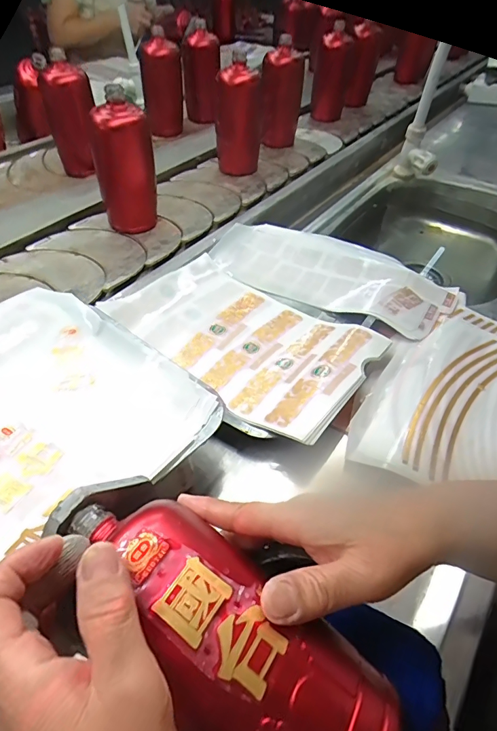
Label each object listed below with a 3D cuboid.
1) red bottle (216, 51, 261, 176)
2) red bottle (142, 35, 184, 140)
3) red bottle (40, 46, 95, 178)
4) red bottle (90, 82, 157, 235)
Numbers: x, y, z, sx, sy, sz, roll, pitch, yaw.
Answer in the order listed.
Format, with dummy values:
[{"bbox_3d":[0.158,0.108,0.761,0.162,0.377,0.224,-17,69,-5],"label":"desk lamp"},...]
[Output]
[{"bbox_3d":[-0.015,-0.459,0.805,0.072,0.183,0.073,-12,49,-13],"label":"red bottle"},{"bbox_3d":[-0.193,-0.626,0.963,0.068,0.178,0.084,-16,50,-16],"label":"red bottle"},{"bbox_3d":[-0.317,-0.448,0.773,0.074,0.180,0.059,-16,50,-16],"label":"red bottle"},{"bbox_3d":[-0.181,-0.293,0.634,0.060,0.183,0.060,30,53,24],"label":"red bottle"}]

